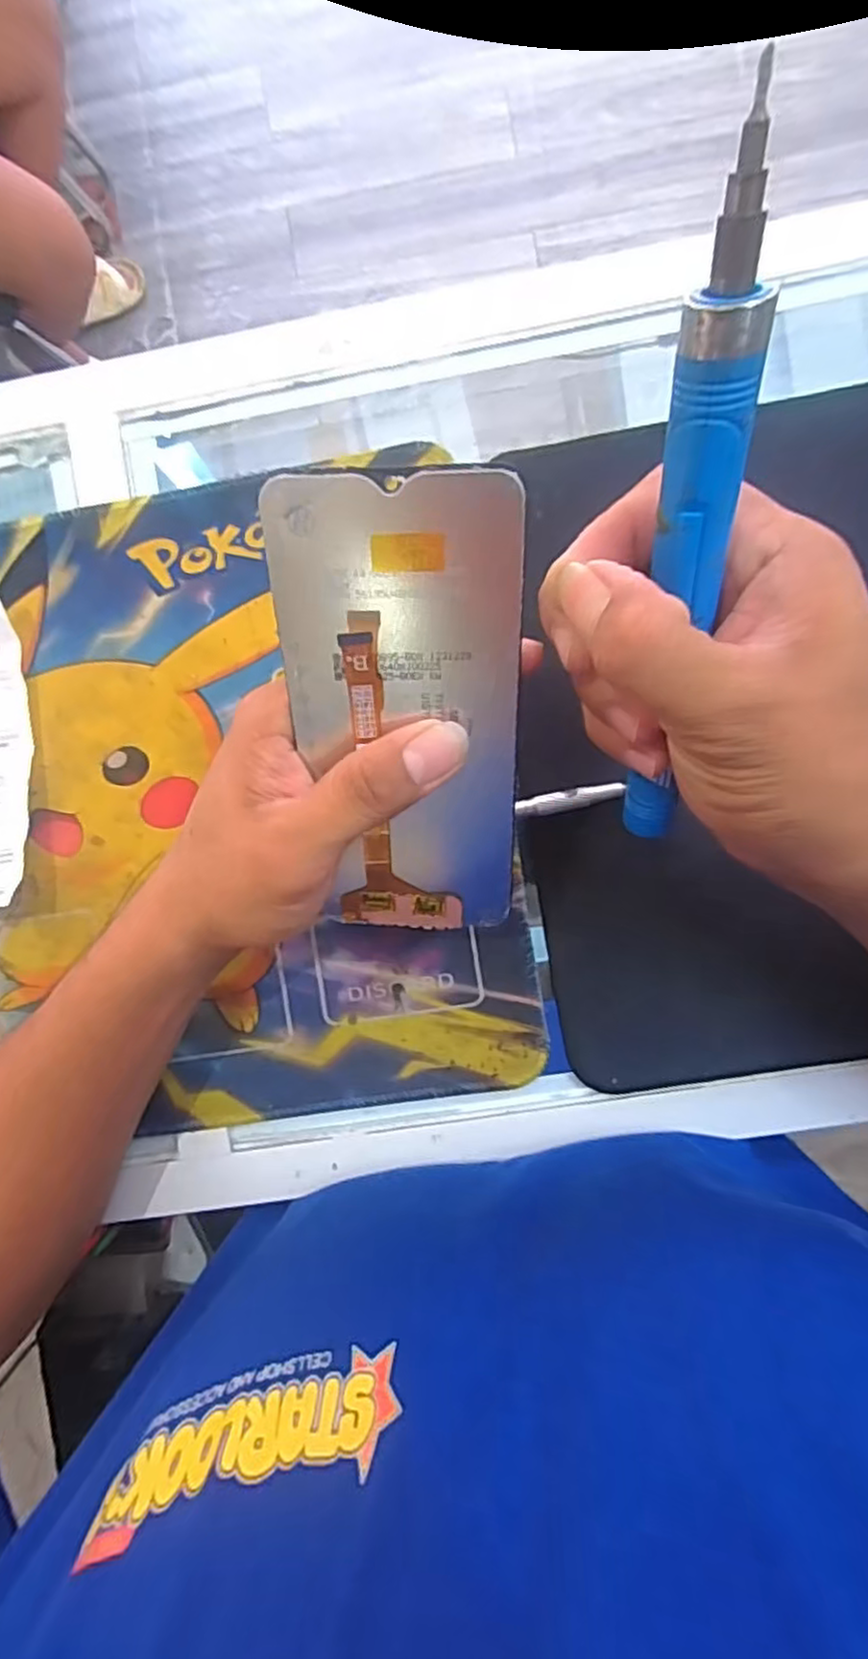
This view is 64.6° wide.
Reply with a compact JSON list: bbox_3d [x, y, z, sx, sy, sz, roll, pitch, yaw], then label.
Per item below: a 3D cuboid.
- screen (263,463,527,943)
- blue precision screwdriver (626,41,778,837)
[{"bbox_3d":[-0.007,-0.027,0.218,0.070,0.010,0.150,-3,123,5],"label":"screen"},{"bbox_3d":[0.068,-0.064,0.188,0.018,0.188,0.012,-5,48,5],"label":"blue precision screwdriver"}]

